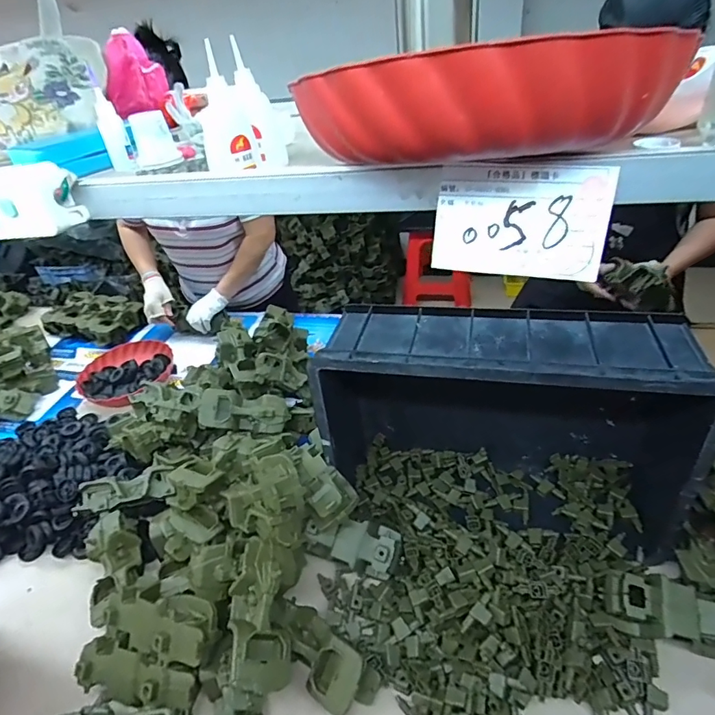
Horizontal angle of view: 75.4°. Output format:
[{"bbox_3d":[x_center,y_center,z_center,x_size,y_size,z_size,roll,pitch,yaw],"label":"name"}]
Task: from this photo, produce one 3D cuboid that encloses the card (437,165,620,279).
[{"bbox_3d":[0.103,-0.085,0.292,0.103,0.065,0.005,7,18,14],"label":"card"}]

